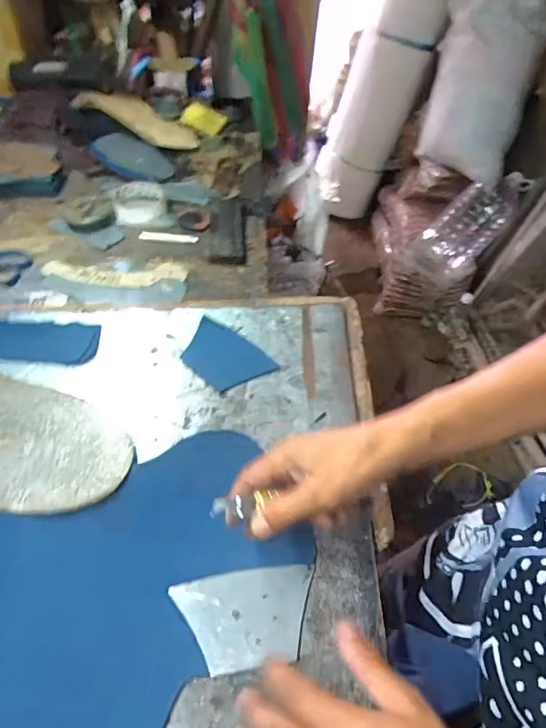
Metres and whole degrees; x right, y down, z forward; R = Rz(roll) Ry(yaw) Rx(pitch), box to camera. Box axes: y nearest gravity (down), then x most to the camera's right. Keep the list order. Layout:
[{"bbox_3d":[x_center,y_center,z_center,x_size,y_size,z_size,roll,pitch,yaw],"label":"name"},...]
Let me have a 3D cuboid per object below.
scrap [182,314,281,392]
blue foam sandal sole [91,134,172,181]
[{"bbox_3d":[-0.058,-0.009,0.569,0.111,0.012,0.071,35,58,25],"label":"scrap"},{"bbox_3d":[-0.267,-0.390,0.911,0.147,0.063,0.010,21,8,-13],"label":"blue foam sandal sole"}]

